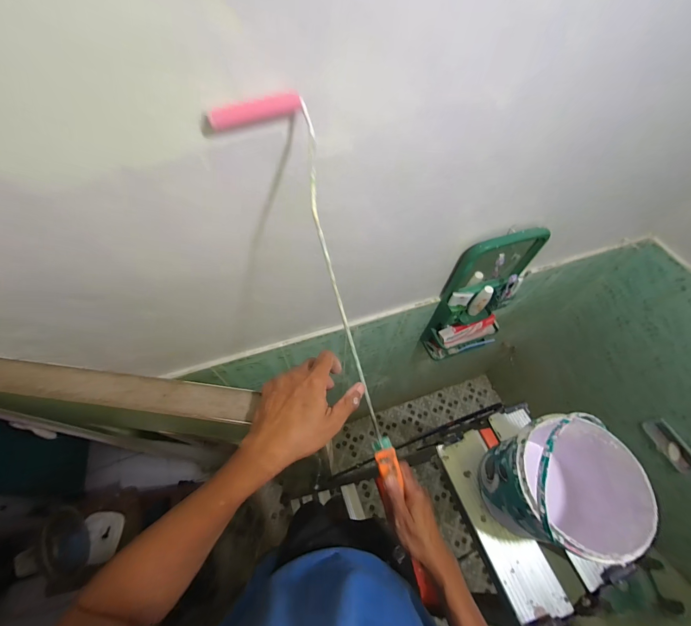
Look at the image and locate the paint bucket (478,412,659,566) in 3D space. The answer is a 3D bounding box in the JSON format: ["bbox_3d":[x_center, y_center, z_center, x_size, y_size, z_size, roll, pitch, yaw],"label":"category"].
[{"bbox_3d":[0.305,0.248,0.441,0.164,0.196,0.158,1,60,-1],"label":"paint bucket"}]

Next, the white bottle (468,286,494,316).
[{"bbox_3d":[0.427,-0.034,0.980,0.045,0.127,0.032,-32,66,-19],"label":"white bottle"}]

